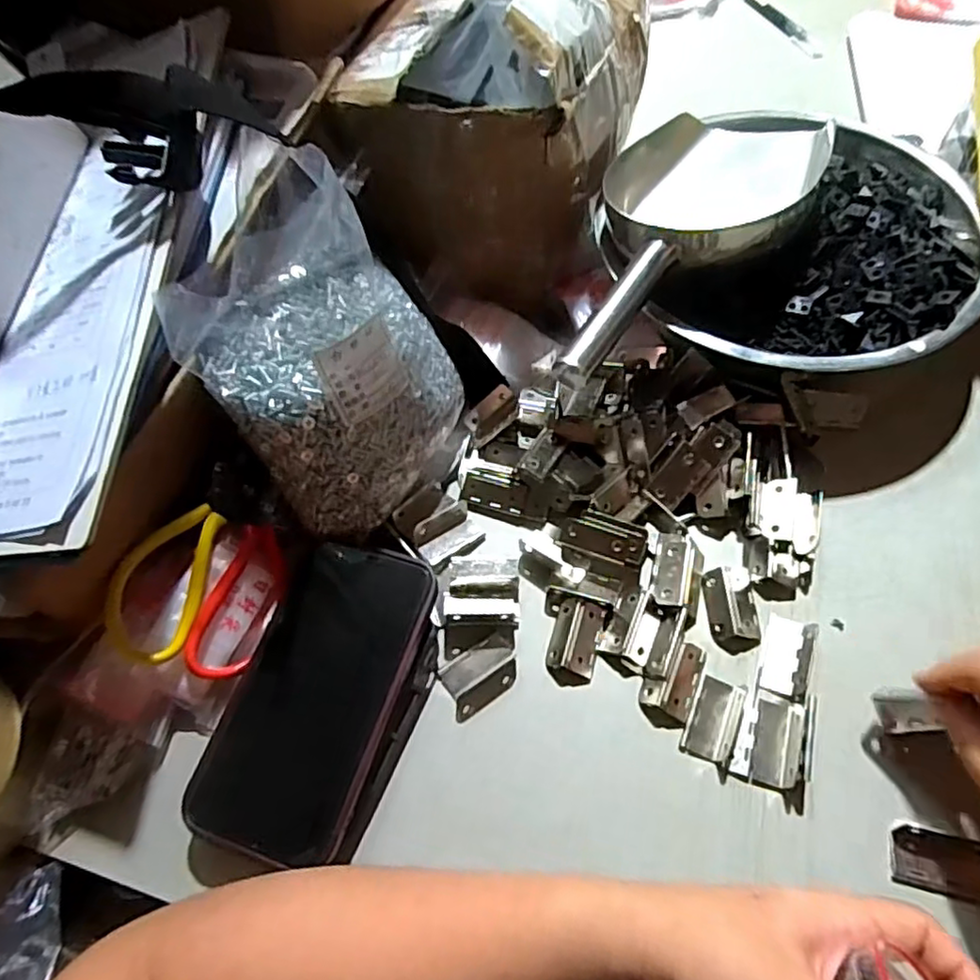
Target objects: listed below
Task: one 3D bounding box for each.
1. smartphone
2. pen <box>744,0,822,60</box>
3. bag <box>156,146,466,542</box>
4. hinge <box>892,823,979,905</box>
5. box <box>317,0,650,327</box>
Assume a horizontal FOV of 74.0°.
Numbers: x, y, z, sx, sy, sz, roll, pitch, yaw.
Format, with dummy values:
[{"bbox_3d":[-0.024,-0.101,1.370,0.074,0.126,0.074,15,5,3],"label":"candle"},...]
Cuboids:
[{"bbox_3d":[-0.090,0.103,0.342,0.081,0.009,0.156,13,65,15],"label":"smartphone"},{"bbox_3d":[0.303,-0.482,0.674,0.020,0.005,0.126,-21,62,-8],"label":"pen"},{"bbox_3d":[-0.095,-0.074,0.373,0.133,0.123,0.129,40,70,22],"label":"bag"},{"bbox_3d":[0.216,0.177,0.308,0.045,0.009,0.026,10,62,9],"label":"hinge"},{"bbox_3d":[0.015,-0.264,0.458,0.156,0.172,0.235,16,63,12],"label":"box"}]

